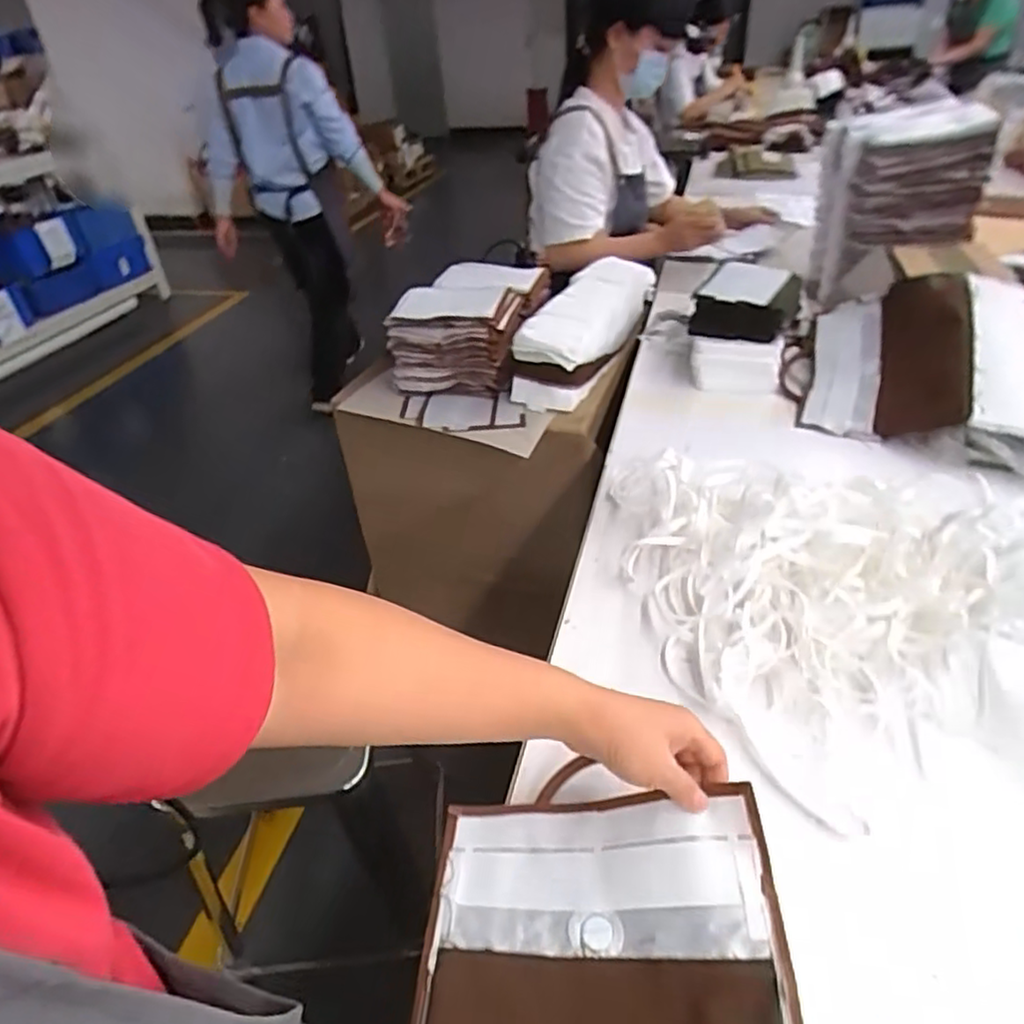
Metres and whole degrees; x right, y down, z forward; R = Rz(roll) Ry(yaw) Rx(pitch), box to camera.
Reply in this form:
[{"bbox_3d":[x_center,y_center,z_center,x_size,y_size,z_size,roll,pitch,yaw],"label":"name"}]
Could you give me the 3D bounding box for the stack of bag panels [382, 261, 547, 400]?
[{"bbox_3d":[-0.075,-0.343,1.297,0.237,0.173,0.316,7,38,16],"label":"stack of bag panels"}]

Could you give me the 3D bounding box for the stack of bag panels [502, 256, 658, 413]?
[{"bbox_3d":[0.143,-0.348,1.269,0.146,0.157,0.462,11,39,21],"label":"stack of bag panels"}]

